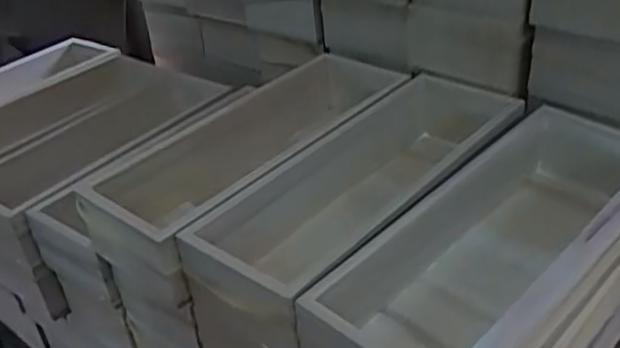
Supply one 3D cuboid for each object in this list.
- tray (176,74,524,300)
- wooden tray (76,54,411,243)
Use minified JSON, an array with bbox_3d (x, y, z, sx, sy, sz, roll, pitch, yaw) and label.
[{"bbox_3d":[0.052,0.017,0.507,0.110,0.081,0.297,23,44,37],"label":"tray"},{"bbox_3d":[-0.036,-0.015,0.559,0.108,0.075,0.289,22,43,36],"label":"wooden tray"}]

